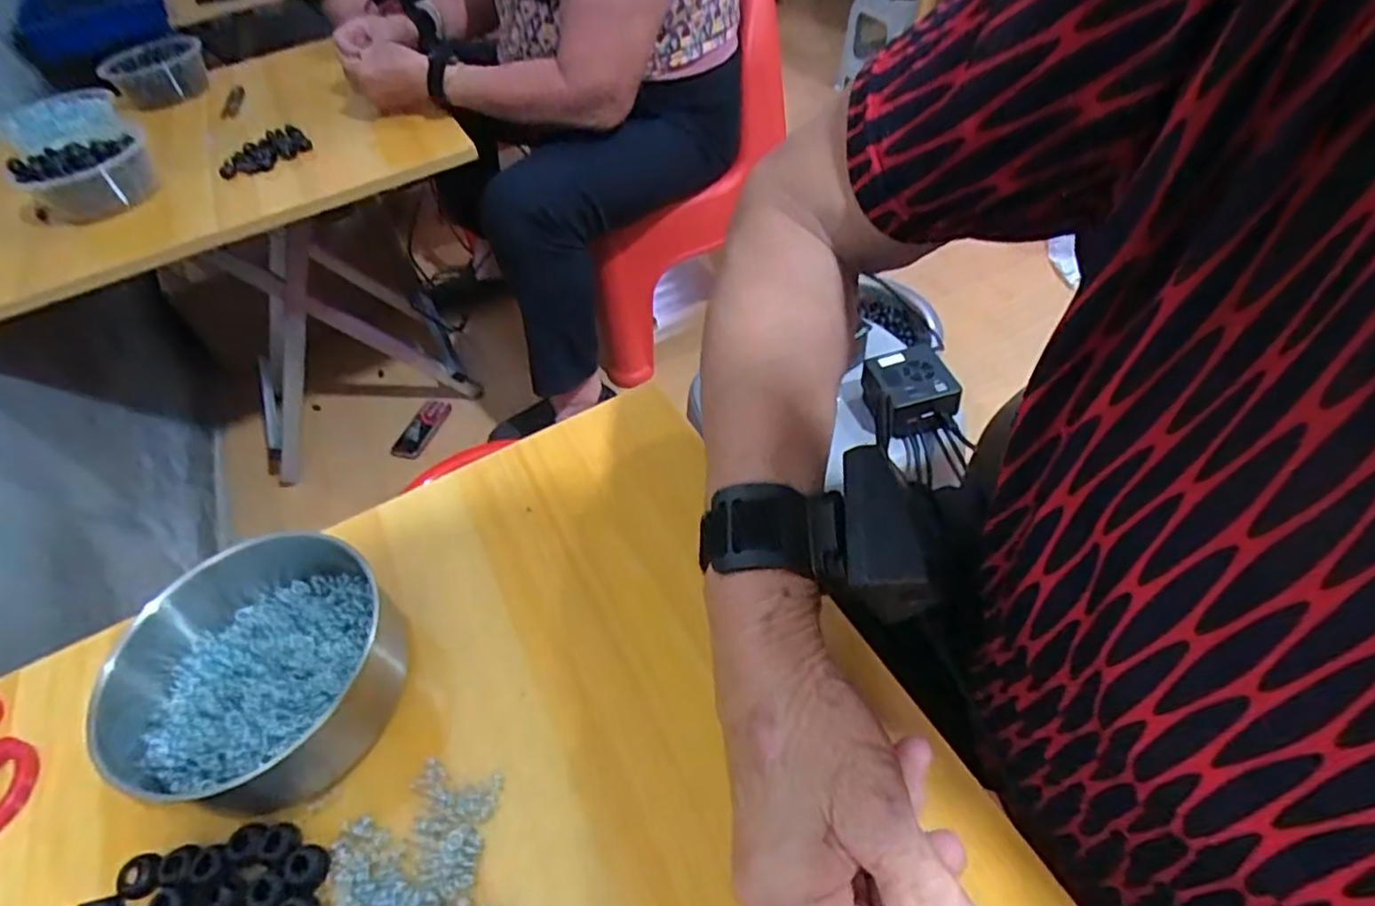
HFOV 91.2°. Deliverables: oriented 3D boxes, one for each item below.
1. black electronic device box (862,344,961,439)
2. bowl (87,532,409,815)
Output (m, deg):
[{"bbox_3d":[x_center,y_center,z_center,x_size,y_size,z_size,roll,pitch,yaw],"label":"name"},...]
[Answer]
[{"bbox_3d":[0.223,-0.064,0.685,0.083,0.051,0.074,-10,47,-4],"label":"black electronic device box"},{"bbox_3d":[-0.221,0.108,0.341,0.135,0.049,0.126,-3,47,3],"label":"bowl"}]

